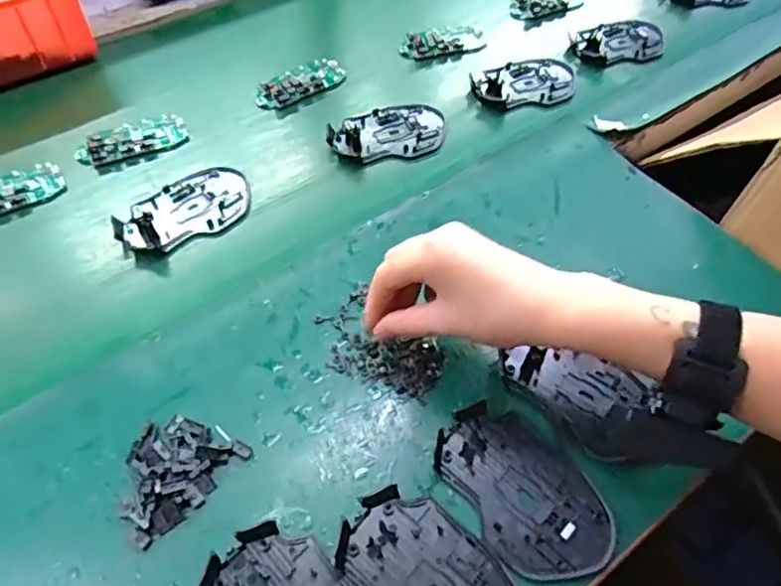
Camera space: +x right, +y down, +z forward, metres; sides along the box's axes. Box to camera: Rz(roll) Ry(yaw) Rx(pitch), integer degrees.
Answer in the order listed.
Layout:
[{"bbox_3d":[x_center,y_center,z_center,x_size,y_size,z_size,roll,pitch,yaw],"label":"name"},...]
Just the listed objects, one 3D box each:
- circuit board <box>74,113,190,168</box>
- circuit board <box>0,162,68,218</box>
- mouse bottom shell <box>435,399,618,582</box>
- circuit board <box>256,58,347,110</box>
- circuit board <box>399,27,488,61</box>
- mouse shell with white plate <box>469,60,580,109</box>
[{"bbox_3d":[-0.243,-0.146,0.556,0.099,0.013,0.046,-23,58,-17],"label":"circuit board"},{"bbox_3d":[-0.332,-0.085,0.509,0.095,0.014,0.042,-34,62,-23],"label":"circuit board"},{"bbox_3d":[0.081,0.119,0.365,0.073,0.005,0.113,-26,59,-19],"label":"mouse bottom shell"},{"bbox_3d":[-0.092,-0.216,0.611,0.098,0.011,0.043,-34,62,-23],"label":"circuit board"},{"bbox_3d":[0.057,-0.278,0.660,0.096,0.015,0.040,-12,55,-10],"label":"circuit board"},{"bbox_3d":[0.141,-0.221,0.618,0.110,0.012,0.079,-3,54,-4],"label":"mouse shell with white plate"}]

